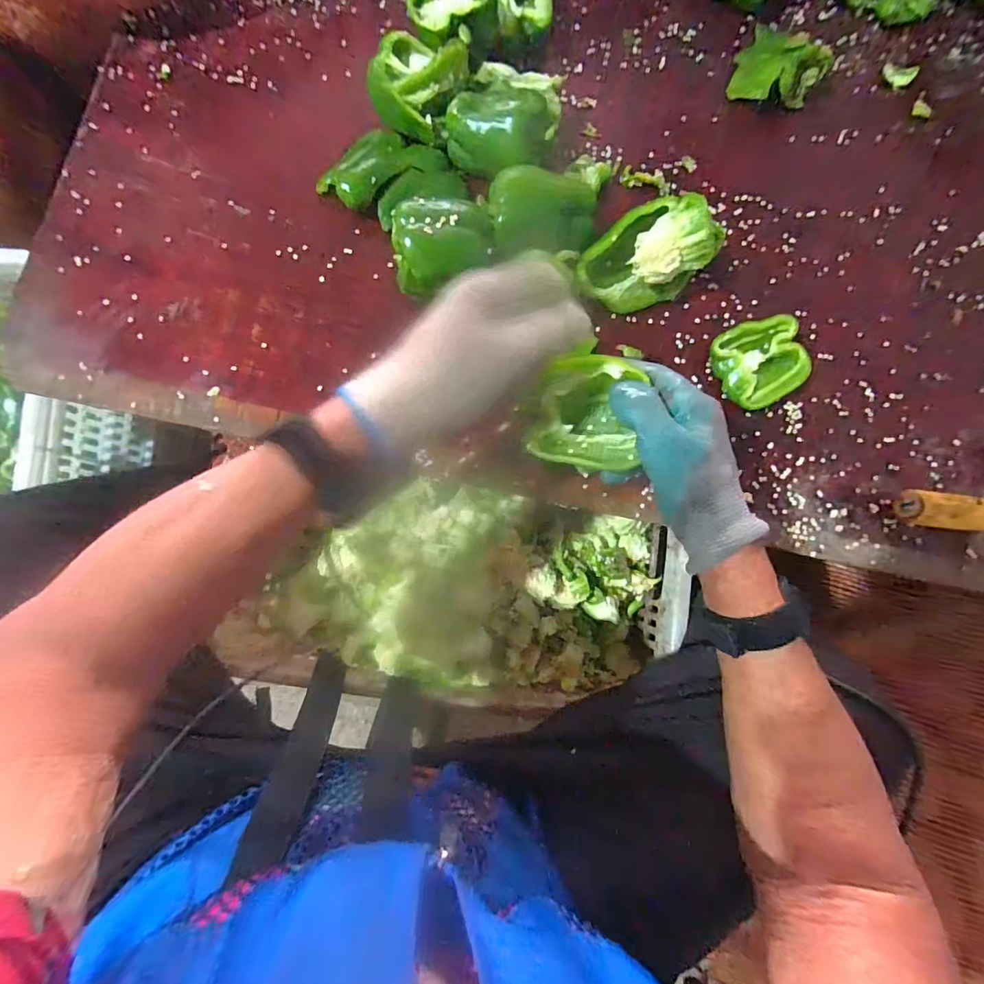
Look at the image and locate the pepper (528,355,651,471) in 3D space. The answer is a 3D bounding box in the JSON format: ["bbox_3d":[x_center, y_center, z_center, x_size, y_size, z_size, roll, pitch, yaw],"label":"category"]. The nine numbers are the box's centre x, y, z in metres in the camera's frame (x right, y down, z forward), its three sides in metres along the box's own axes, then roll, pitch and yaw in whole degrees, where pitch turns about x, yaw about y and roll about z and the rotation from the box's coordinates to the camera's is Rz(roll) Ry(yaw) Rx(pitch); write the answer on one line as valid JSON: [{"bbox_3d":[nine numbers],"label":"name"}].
[{"bbox_3d":[0.069,-0.059,0.333,0.070,0.045,0.078,8,111,-7],"label":"pepper"}]

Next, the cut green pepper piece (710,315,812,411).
[{"bbox_3d":[0.250,-0.120,0.426,0.077,0.027,0.075,0,84,-1],"label":"cut green pepper piece"}]

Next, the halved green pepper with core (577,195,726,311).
[{"bbox_3d":[0.135,-0.207,0.409,0.098,0.075,0.072,-37,86,-5],"label":"halved green pepper with core"}]

